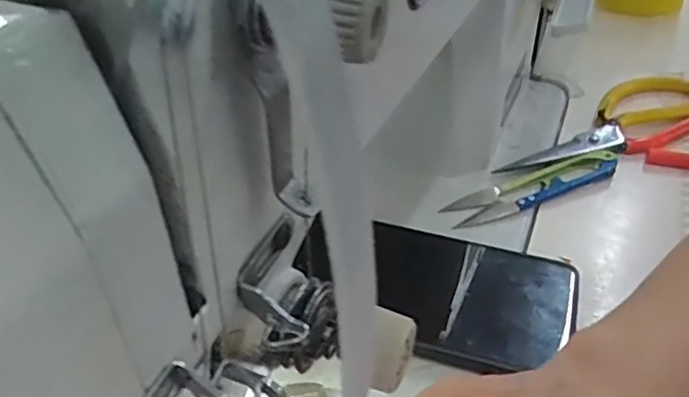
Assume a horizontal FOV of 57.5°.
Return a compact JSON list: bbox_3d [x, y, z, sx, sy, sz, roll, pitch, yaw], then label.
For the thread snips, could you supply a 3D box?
[{"bbox_3d":[0.123,-0.006,0.398,0.124,0.009,0.026,-17,43,-17],"label":"thread snips"}]

